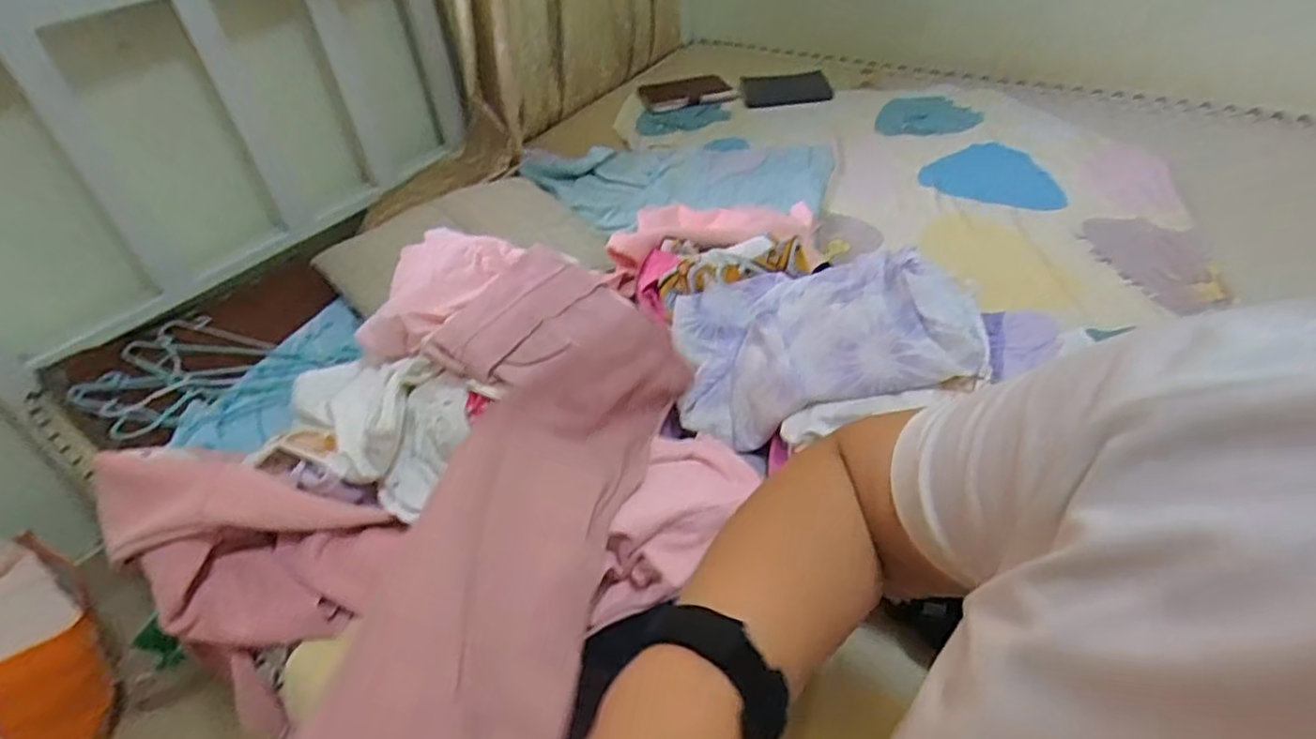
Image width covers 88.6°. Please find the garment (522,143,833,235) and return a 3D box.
[{"bbox_3d":[0.020,-0.382,1.380,0.617,0.069,0.435,11,44,19],"label":"garment"}]

